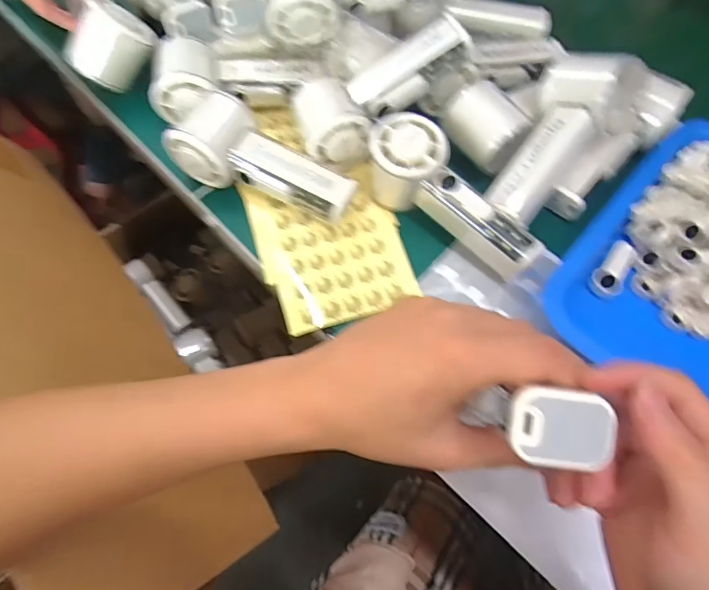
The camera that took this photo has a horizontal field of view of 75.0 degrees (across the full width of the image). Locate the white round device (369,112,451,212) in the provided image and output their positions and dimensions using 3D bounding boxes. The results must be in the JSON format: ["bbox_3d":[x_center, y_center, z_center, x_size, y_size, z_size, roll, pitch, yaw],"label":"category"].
[{"bbox_3d":[0.041,-0.108,0.375,0.056,0.057,0.058,39,76,7],"label":"white round device"}]

